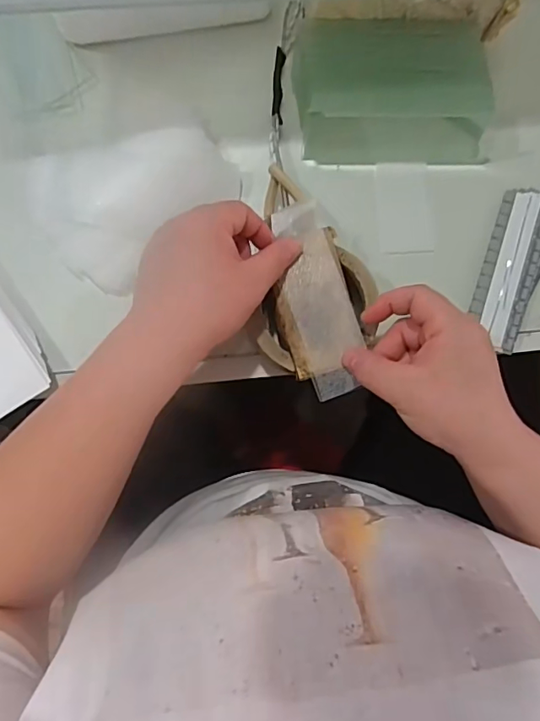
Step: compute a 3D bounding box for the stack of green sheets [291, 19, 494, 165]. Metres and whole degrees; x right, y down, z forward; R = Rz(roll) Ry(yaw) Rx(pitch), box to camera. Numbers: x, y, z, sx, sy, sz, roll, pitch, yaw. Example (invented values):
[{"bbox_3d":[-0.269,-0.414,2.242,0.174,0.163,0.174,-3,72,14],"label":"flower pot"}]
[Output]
[{"bbox_3d":[0.096,-0.207,0.402,0.149,0.043,0.090,0,87,-4],"label":"stack of green sheets"}]

